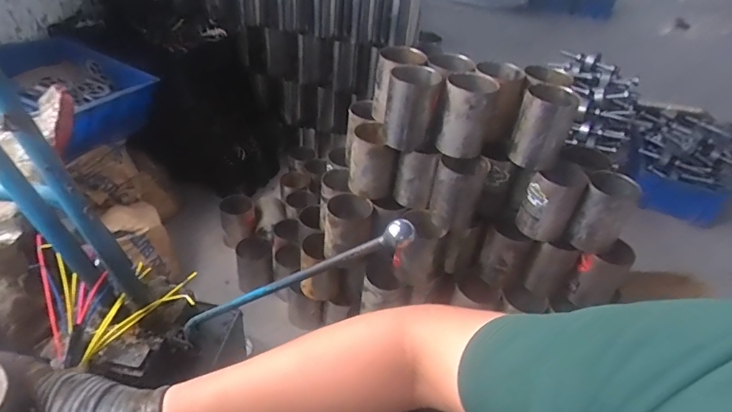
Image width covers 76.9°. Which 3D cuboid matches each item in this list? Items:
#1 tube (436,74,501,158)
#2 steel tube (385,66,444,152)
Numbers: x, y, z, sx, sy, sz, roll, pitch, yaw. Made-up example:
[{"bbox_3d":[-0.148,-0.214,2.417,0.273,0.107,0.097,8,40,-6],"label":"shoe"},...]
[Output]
[{"bbox_3d":[0.183,-0.167,0.847,0.087,0.128,0.083,19,40,16],"label":"tube"},{"bbox_3d":[0.083,-0.183,0.858,0.084,0.134,0.081,11,38,5],"label":"steel tube"}]

